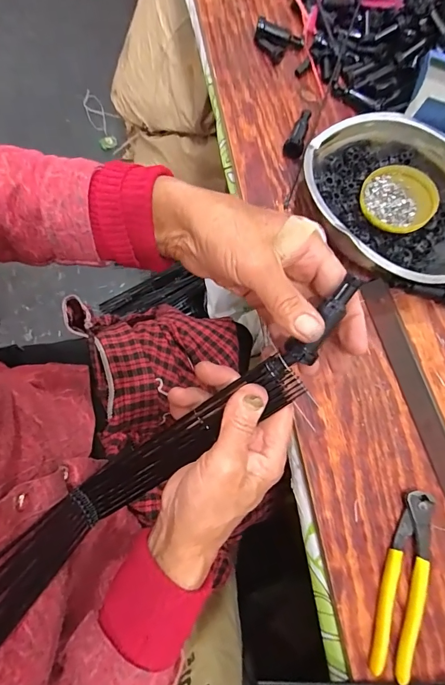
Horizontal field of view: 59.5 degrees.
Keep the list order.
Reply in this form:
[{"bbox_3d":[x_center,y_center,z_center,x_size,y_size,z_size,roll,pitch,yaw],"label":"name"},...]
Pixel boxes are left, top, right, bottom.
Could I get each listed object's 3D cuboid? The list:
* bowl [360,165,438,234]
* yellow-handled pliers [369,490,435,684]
[{"bbox_3d":[0.204,-0.167,0.452,0.081,0.020,0.085,2,77,-7],"label":"bowl"},{"bbox_3d":[0.174,0.227,0.373,0.036,0.018,0.162,19,75,-3],"label":"yellow-handled pliers"}]

